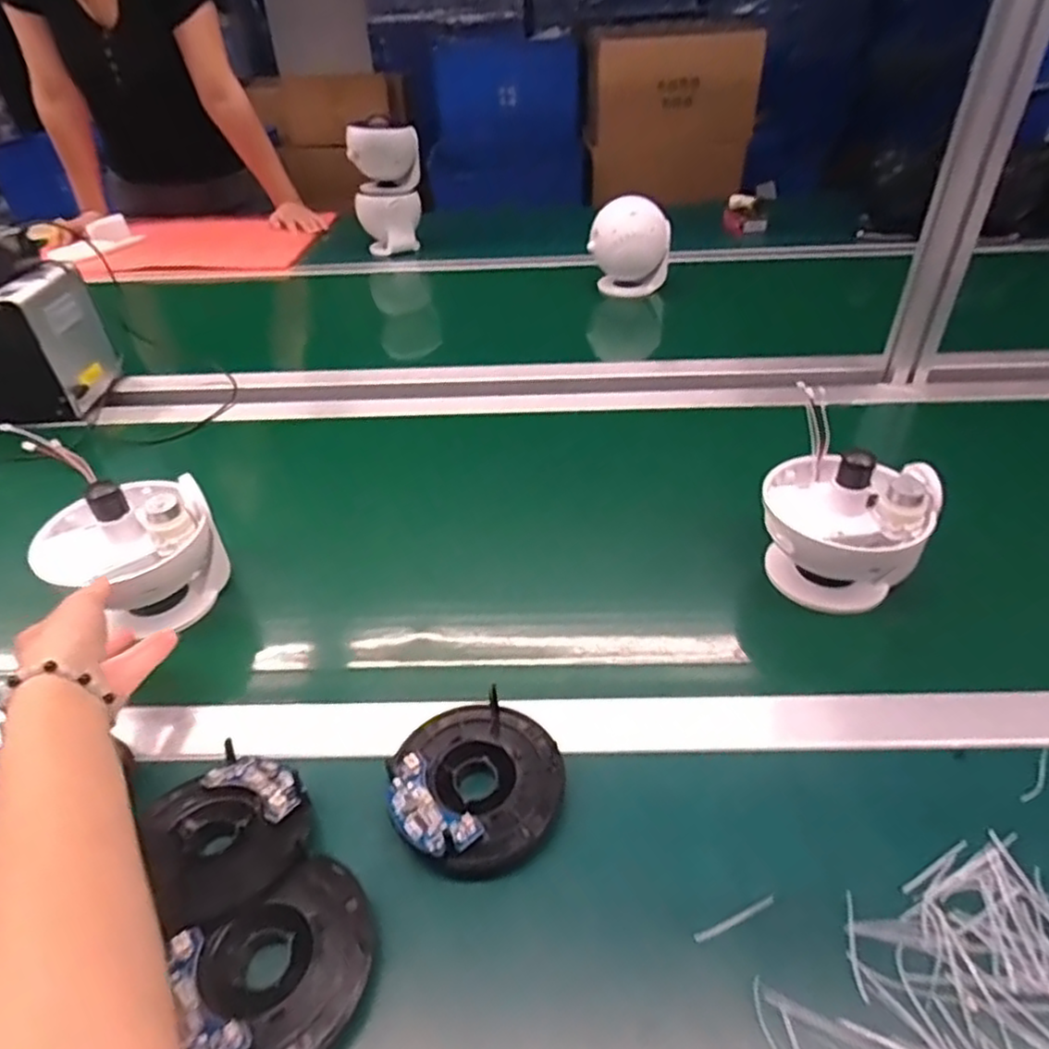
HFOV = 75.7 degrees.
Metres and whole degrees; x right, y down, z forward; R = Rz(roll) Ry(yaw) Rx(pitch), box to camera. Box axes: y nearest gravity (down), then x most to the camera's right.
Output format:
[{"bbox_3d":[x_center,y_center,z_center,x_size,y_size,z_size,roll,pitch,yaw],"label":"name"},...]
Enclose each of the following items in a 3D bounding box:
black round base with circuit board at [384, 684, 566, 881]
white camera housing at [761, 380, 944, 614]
[{"bbox_3d":[-0.027,0.152,0.396,0.098,0.028,0.102,-1,39,1],"label":"black round base with circuit board"},{"bbox_3d":[0.240,0.000,0.516,0.113,0.107,0.105,25,46,29],"label":"white camera housing"}]

